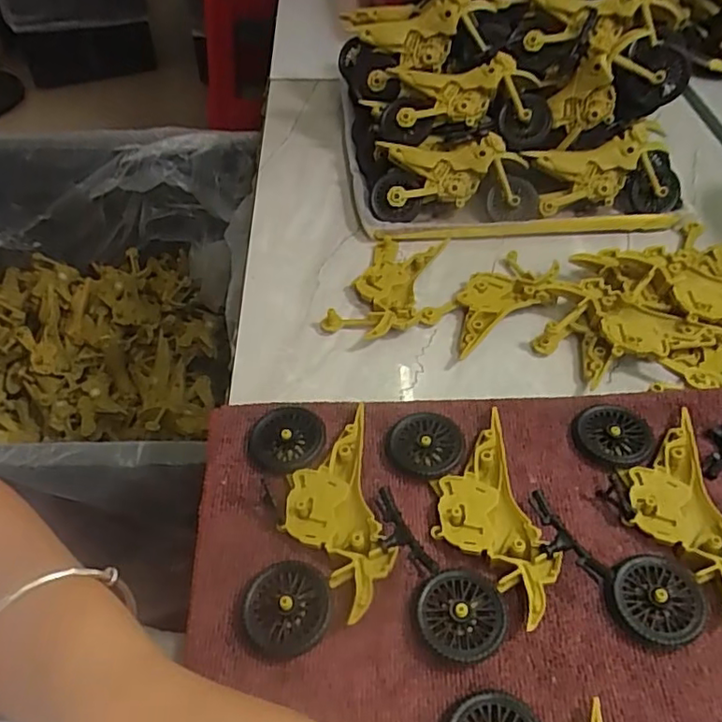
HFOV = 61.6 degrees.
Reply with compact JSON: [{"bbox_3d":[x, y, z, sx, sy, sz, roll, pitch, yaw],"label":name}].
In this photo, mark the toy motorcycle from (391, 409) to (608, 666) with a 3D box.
[{"bbox_3d":[0.053,0.071,0.279,0.073,0.014,0.112,-9,49,-9],"label":"toy motorcycle"}]

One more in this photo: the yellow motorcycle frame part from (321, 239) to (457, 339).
[{"bbox_3d":[0.025,-0.046,0.385,0.066,0.012,0.094,20,51,16],"label":"yellow motorcycle frame part"}]

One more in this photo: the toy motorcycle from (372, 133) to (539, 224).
[{"bbox_3d":[0.067,-0.131,0.440,0.115,0.057,0.030,0,11,4],"label":"toy motorcycle"}]

